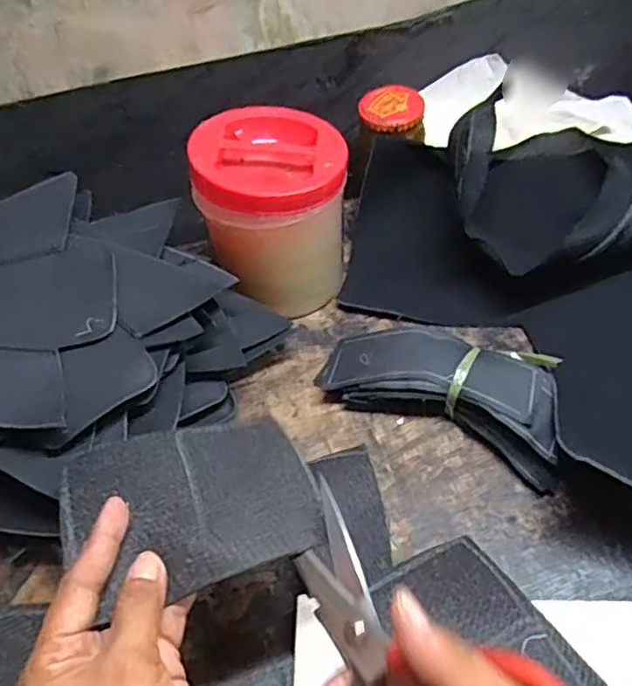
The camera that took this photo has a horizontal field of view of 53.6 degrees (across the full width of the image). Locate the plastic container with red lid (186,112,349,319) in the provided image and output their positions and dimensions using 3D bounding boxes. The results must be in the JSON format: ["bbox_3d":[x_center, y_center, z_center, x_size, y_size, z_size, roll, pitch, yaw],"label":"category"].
[{"bbox_3d":[-0.032,-0.108,0.526,0.112,0.146,0.106,-8,49,0],"label":"plastic container with red lid"}]

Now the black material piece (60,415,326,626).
[{"bbox_3d":[-0.067,0.084,0.340,0.125,0.034,0.100,-18,50,-9],"label":"black material piece"}]

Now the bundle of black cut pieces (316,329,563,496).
[{"bbox_3d":[0.096,0.031,0.466,0.176,0.036,0.078,21,55,23],"label":"bundle of black cut pieces"}]

